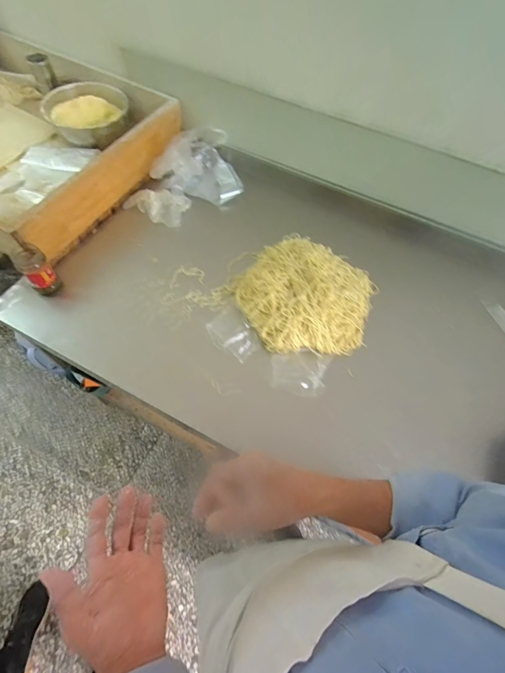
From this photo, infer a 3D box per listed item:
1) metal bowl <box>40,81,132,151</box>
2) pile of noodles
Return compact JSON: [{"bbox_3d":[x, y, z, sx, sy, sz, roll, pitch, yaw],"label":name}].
[{"bbox_3d":[-0.524,-0.707,1.005,0.227,0.093,0.219,2,62,-3],"label":"metal bowl"},{"bbox_3d":[0.131,-0.103,0.794,0.327,0.092,0.320,2,62,-3],"label":"pile of noodles"}]

